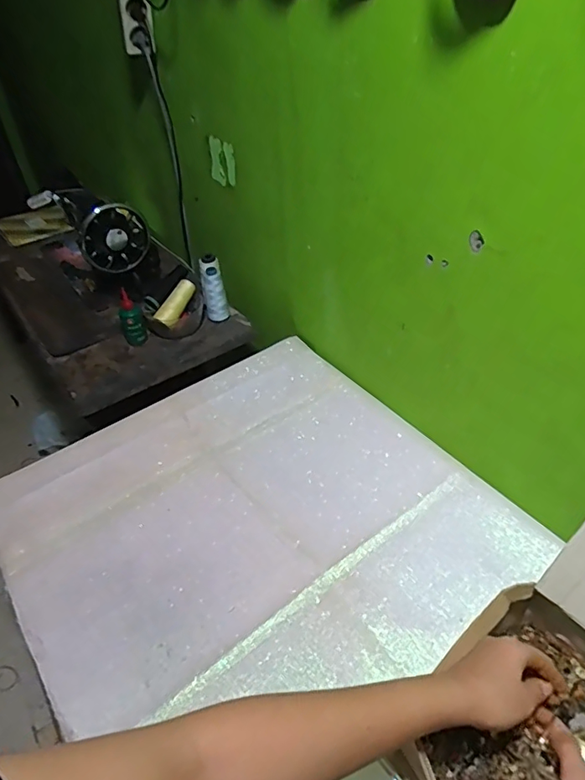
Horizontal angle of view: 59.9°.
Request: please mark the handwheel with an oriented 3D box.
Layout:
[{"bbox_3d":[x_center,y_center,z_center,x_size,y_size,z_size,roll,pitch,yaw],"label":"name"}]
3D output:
[{"bbox_3d":[-0.352,-0.304,1.010,0.131,0.133,0.056,-39,41,-21],"label":"handwheel"}]

